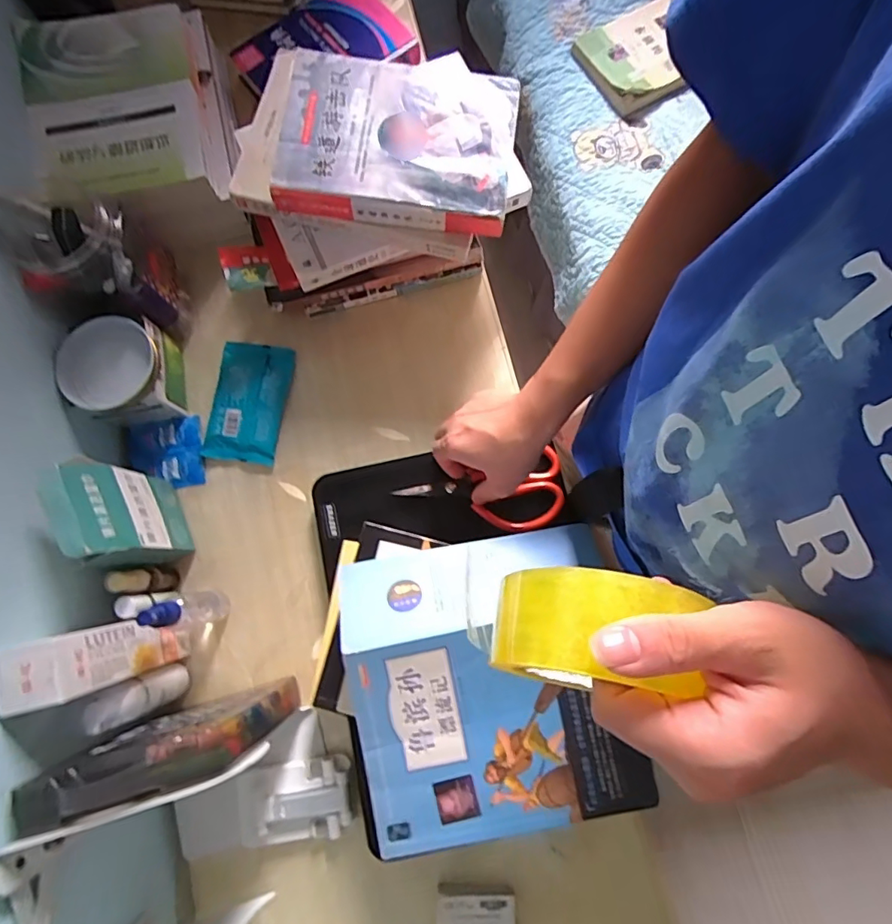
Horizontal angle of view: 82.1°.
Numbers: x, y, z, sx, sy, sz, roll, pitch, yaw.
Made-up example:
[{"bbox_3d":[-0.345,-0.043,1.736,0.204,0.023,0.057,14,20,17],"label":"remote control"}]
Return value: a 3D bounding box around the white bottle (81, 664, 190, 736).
[{"bbox_3d":[-0.269,0.205,0.452,0.025,0.111,0.031,-17,79,-3],"label":"white bottle"}]

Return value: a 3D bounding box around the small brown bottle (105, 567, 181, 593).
[{"bbox_3d":[-0.286,0.112,0.486,0.016,0.089,0.020,-9,78,-1],"label":"small brown bottle"}]

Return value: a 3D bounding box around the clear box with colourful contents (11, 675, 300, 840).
[{"bbox_3d":[-0.210,0.222,0.409,0.136,0.184,0.031,-14,79,-2],"label":"clear box with colourful contents"}]

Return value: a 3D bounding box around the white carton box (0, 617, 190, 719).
[{"bbox_3d":[-0.282,0.163,0.428,0.047,0.169,0.054,-14,79,-2],"label":"white carton box"}]

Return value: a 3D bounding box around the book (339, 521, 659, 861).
[{"bbox_3d":[0.035,0.180,0.418,0.221,0.041,0.227,-10,78,-1],"label":"book"}]

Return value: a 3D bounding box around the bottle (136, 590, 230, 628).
[{"bbox_3d":[-0.235,0.133,0.463,0.025,0.120,0.027,-14,79,-2],"label":"bottle"}]

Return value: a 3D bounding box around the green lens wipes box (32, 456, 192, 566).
[{"bbox_3d":[-0.295,0.050,0.466,0.046,0.141,0.091,-28,79,-5],"label":"green lens wipes box"}]

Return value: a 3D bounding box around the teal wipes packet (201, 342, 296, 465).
[{"bbox_3d":[-0.217,-0.068,0.564,0.079,0.012,0.132,8,79,2],"label":"teal wipes packet"}]

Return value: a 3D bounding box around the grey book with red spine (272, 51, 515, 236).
[{"bbox_3d":[-0.054,-0.296,0.471,0.227,0.028,0.146,7,79,2],"label":"grey book with red spine"}]

